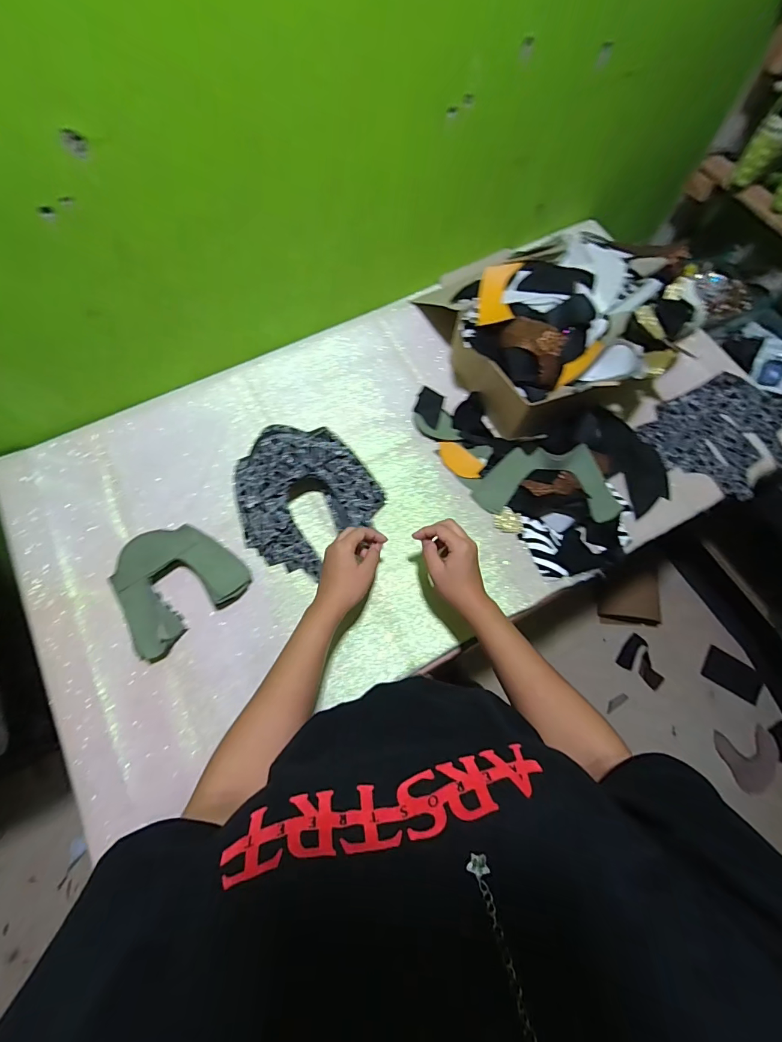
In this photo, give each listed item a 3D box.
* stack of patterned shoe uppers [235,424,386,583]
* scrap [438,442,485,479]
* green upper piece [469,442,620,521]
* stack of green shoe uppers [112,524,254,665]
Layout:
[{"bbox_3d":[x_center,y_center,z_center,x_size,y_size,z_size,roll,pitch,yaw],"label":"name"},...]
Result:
[{"bbox_3d":[-0.136,-0.043,0.599,0.194,0.096,0.189,36,74,11],"label":"stack of patterned shoe uppers"},{"bbox_3d":[0.112,-0.099,0.681,0.082,0.010,0.039,40,74,12],"label":"scrap"},{"bbox_3d":[0.250,-0.061,0.640,0.219,0.059,0.095,7,70,1],"label":"green upper piece"},{"bbox_3d":[-0.305,0.084,0.578,0.171,0.048,0.142,-40,76,-14],"label":"stack of green shoe uppers"}]

